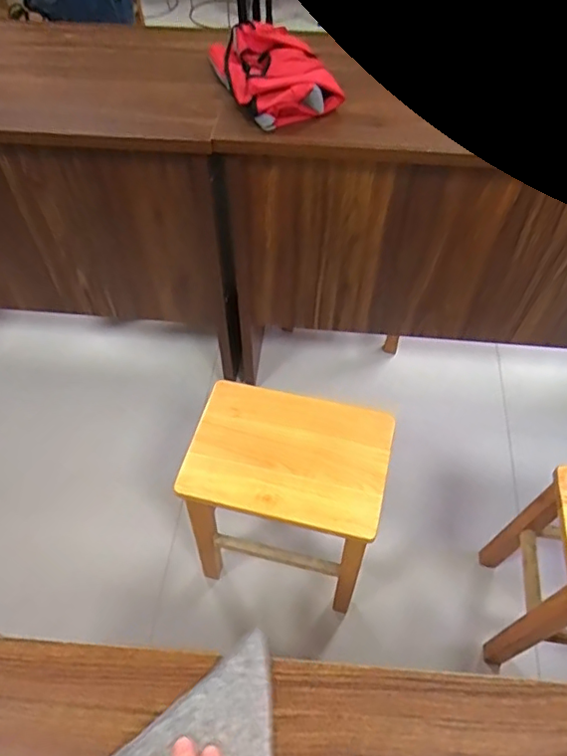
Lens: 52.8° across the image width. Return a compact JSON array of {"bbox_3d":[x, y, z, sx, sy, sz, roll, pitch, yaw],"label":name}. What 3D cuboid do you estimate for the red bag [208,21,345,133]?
[{"bbox_3d":[-0.023,-0.539,1.003,0.177,0.059,0.278,-17,57,-11],"label":"red bag"}]

